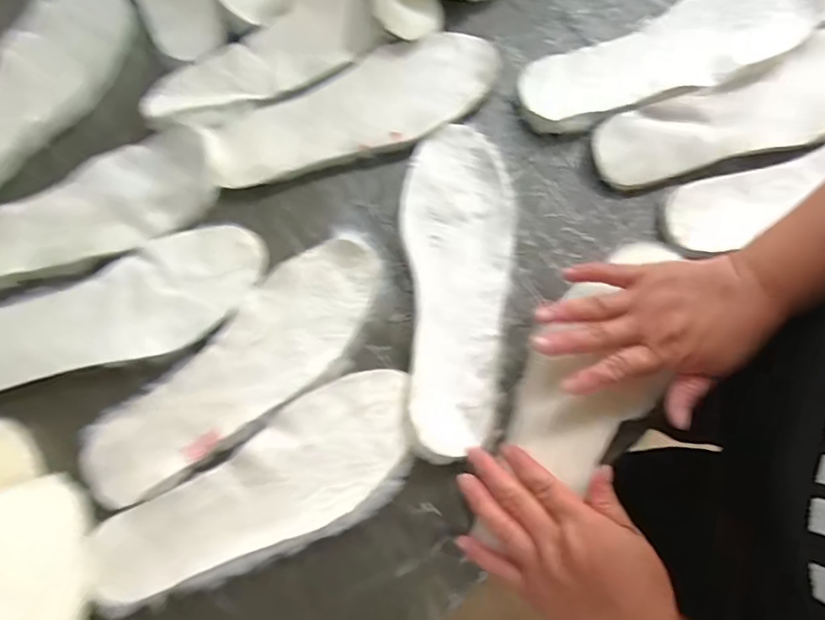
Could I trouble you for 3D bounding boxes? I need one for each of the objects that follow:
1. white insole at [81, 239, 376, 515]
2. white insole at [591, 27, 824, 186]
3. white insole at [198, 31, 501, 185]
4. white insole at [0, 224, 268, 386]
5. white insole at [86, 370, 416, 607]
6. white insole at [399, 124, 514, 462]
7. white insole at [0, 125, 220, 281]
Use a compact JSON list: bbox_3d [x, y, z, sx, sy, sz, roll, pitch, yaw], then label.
[{"bbox_3d":[-0.140,0.047,0.427,0.279,0.006,0.083,-39,81,-6],"label":"white insole"},{"bbox_3d":[0.301,-0.176,0.468,0.284,0.021,0.083,-22,79,-3],"label":"white insole"},{"bbox_3d":[-0.051,-0.181,0.470,0.269,0.011,0.089,-22,79,-3],"label":"white insole"},{"bbox_3d":[-0.251,0.005,0.433,0.267,0.010,0.089,-25,79,-4],"label":"white insole"},{"bbox_3d":[-0.115,0.143,0.404,0.262,0.010,0.094,-29,80,-4],"label":"white insole"},{"bbox_3d":[0.038,-0.025,0.436,0.089,0.025,0.274,-1,79,1],"label":"white insole"},{"bbox_3d":[-0.301,-0.079,0.454,0.262,0.012,0.090,-21,79,-3],"label":"white insole"}]

